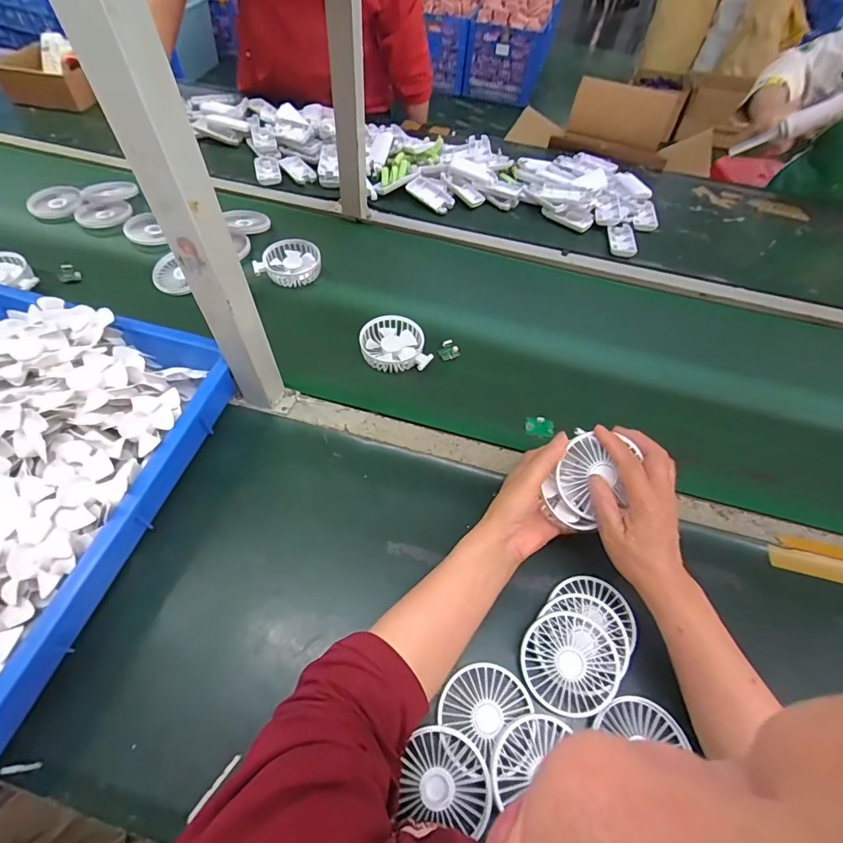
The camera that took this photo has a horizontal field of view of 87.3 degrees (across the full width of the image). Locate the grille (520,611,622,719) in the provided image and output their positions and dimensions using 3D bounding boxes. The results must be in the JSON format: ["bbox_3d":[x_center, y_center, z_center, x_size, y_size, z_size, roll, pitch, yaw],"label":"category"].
[{"bbox_3d":[0.141,0.228,0.418,0.084,0.022,0.084,-15,74,14],"label":"grille"}]

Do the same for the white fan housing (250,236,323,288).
[{"bbox_3d":[-0.217,-0.260,0.724,0.102,0.029,0.081,-5,56,-8],"label":"white fan housing"}]

